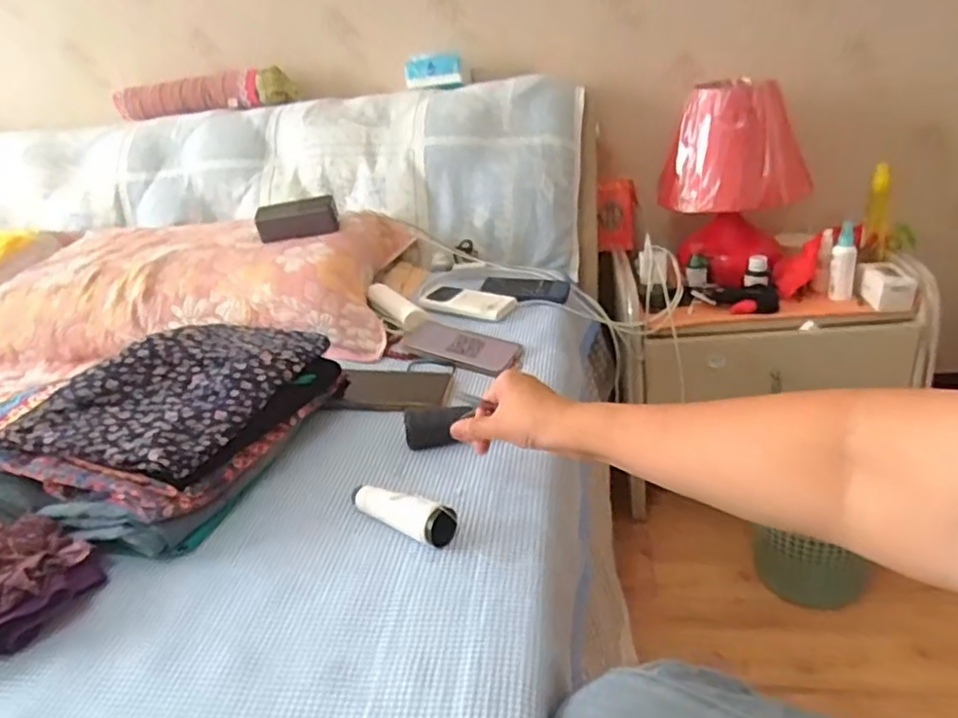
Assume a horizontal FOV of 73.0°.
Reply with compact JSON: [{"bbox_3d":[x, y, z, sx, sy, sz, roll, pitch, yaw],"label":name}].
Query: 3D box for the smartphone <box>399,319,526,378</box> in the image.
[{"bbox_3d":[-0.026,-0.018,0.900,0.161,0.007,0.075,16,43,21],"label":"smartphone"}]

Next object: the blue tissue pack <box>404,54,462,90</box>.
[{"bbox_3d":[-0.092,-0.568,1.283,0.111,0.058,0.035,-3,27,7],"label":"blue tissue pack"}]

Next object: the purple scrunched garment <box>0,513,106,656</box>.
[{"bbox_3d":[-0.406,0.194,0.563,0.125,0.052,0.137,-24,33,-36],"label":"purple scrunched garment"}]

